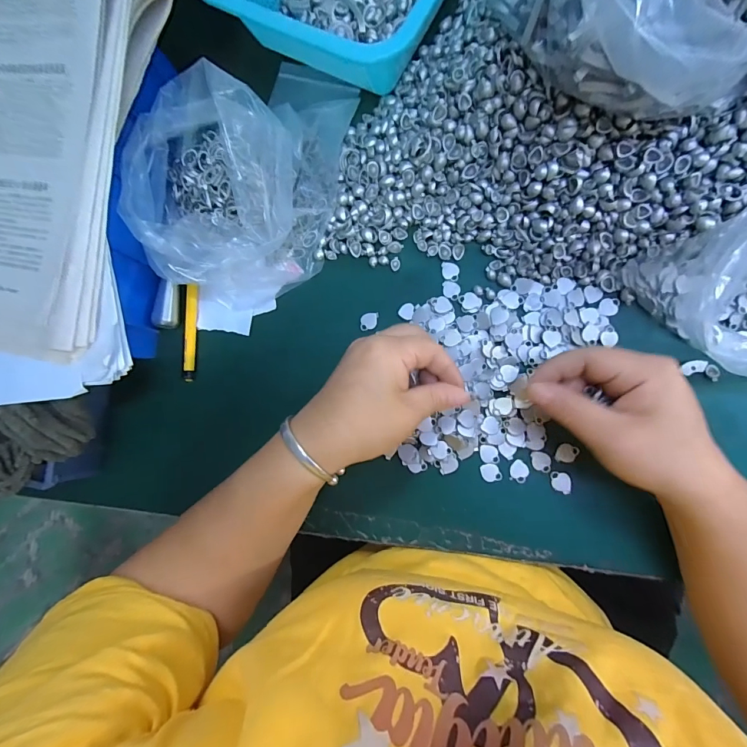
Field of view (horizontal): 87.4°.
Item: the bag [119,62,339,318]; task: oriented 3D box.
[{"bbox_3d":[-0.107,-0.148,0.305,0.145,0.080,0.166,-13,85,8],"label":"bag"}]

